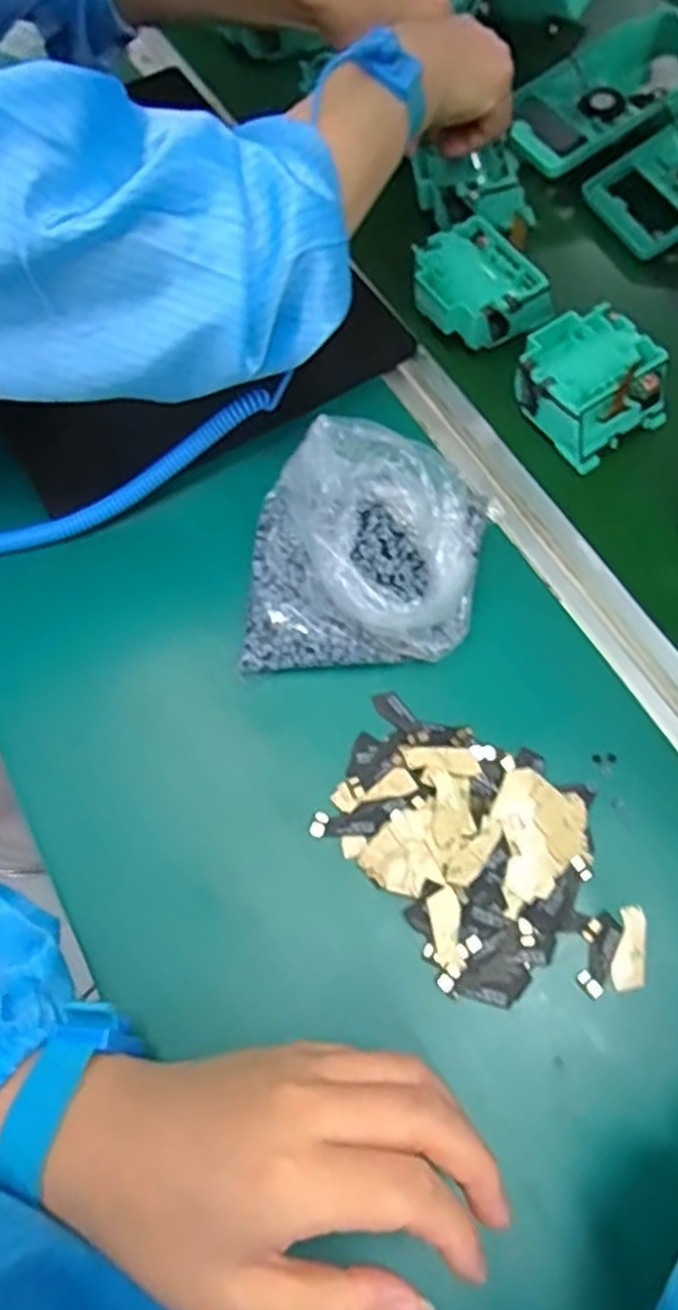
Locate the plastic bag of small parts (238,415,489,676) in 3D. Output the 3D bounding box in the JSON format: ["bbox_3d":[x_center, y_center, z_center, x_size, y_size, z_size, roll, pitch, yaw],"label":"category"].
[{"bbox_3d":[0.017,-0.064,0.424,0.128,0.049,0.146,3,65,1],"label":"plastic bag of small parts"}]

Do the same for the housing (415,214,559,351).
[{"bbox_3d":[0.089,-0.239,0.510,0.069,0.032,0.077,-35,70,-15],"label":"housing"}]

